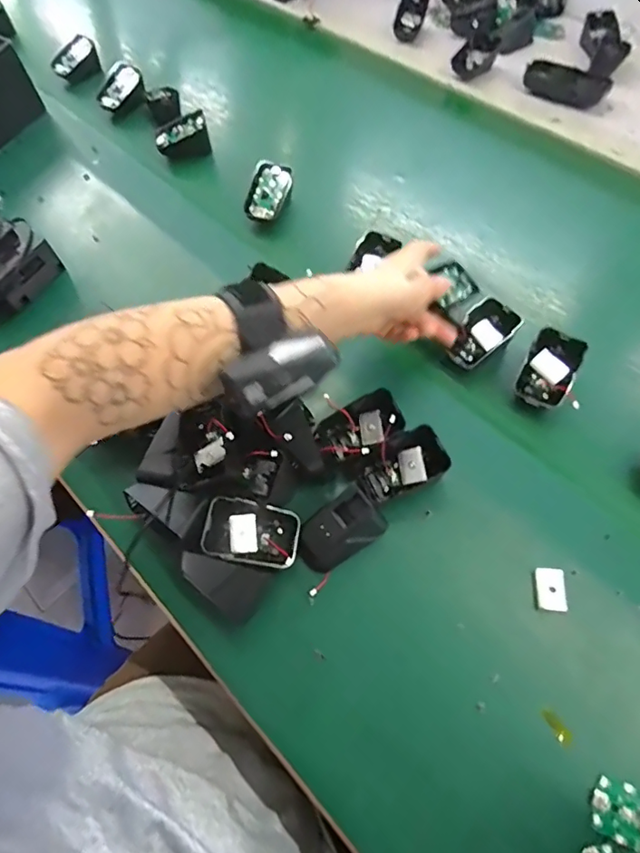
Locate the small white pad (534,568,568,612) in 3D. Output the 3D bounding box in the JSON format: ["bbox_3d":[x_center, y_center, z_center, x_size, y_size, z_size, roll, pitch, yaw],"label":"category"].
[{"bbox_3d":[0.168,0.119,0.369,0.021,0.005,0.030,6,61,5],"label":"small white pad"}]

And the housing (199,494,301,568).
[{"bbox_3d":[-0.051,0.082,0.386,0.067,0.028,0.048,9,62,7],"label":"housing"}]

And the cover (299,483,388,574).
[{"bbox_3d":[0.014,0.077,0.384,0.064,0.029,0.039,-29,64,-14],"label":"cover"}]

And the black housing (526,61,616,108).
[{"bbox_3d":[0.329,-0.459,0.674,0.106,0.026,0.046,23,64,14],"label":"black housing"}]

